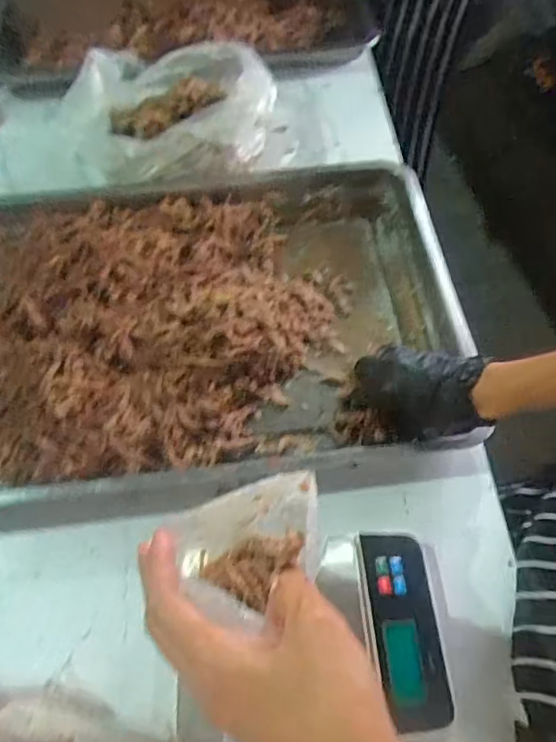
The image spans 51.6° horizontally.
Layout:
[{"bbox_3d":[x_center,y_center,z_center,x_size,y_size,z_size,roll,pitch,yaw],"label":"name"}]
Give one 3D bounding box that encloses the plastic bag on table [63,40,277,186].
[{"bbox_3d":[-0.144,-0.353,0.752,0.256,0.088,0.206,-9,61,-4],"label":"plastic bag on table"}]

